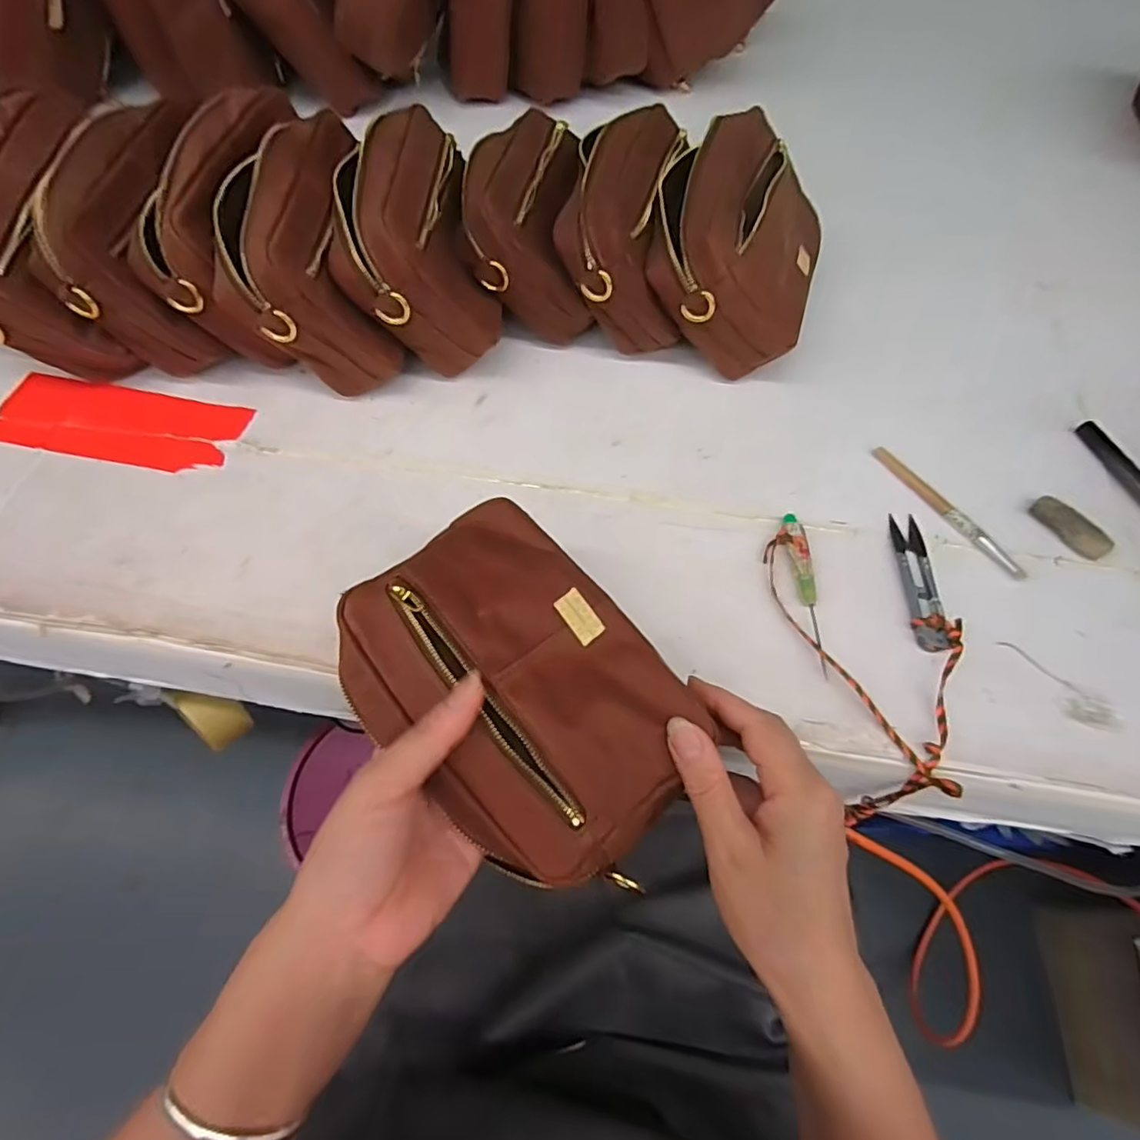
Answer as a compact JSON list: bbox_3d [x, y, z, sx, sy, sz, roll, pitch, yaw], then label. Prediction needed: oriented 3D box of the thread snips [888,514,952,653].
[{"bbox_3d":[0.230,0.006,0.389,0.024,0.011,0.101,5,58,2],"label":"thread snips"}]

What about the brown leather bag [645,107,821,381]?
[{"bbox_3d":[0.132,-0.259,0.472,0.141,0.075,0.195,33,62,-24],"label":"brown leather bag"}]

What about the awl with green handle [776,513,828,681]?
[{"bbox_3d":[0.153,0.013,0.383,0.017,0.010,0.114,-4,59,-3],"label":"awl with green handle"}]

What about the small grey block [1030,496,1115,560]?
[{"bbox_3d":[0.346,-0.030,0.413,0.017,0.012,0.054,-29,63,-17],"label":"small grey block"}]

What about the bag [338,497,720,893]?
[{"bbox_3d":[-0.026,0.055,0.300,0.129,0.039,0.182,-38,66,-21],"label":"bag"}]

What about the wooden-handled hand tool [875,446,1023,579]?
[{"bbox_3d":[0.263,-0.042,0.420,0.013,0.008,0.127,-26,62,-16],"label":"wooden-handled hand tool"}]

